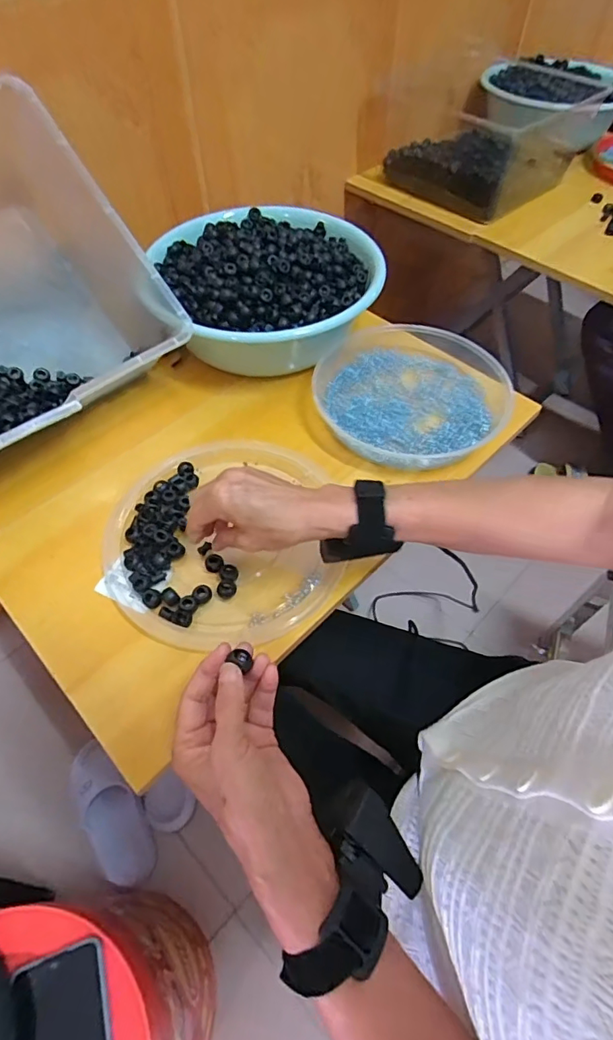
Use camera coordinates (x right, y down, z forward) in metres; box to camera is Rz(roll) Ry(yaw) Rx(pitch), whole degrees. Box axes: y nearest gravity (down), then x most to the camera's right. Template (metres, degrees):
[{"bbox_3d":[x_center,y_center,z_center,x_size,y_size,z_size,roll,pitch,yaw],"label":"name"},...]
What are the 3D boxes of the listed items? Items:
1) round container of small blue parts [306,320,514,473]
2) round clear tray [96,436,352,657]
[{"bbox_3d":[0.124,-0.159,0.607,0.223,0.036,0.214,0,56,0],"label":"round container of small blue parts"},{"bbox_3d":[-0.088,0.015,0.505,0.216,0.024,0.230,0,56,0],"label":"round clear tray"}]

